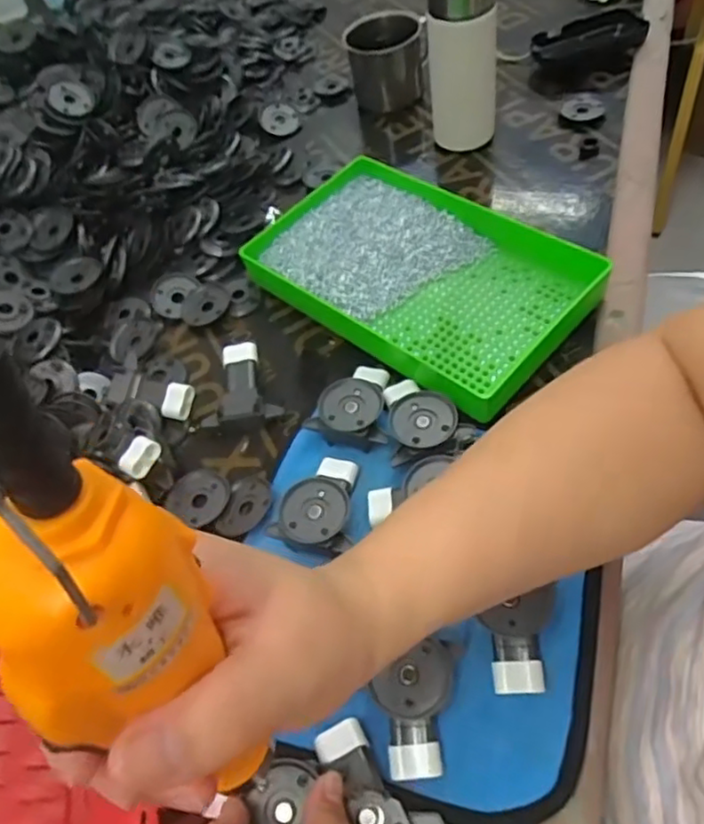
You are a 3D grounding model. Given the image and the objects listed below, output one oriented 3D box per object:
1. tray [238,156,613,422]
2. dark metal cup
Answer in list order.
[{"bbox_3d":[0.047,-0.112,0.491,0.245,0.029,0.161,34,67,27],"label":"tray"},{"bbox_3d":[0.033,-0.349,0.643,0.072,0.065,0.069,-4,55,6],"label":"dark metal cup"}]

